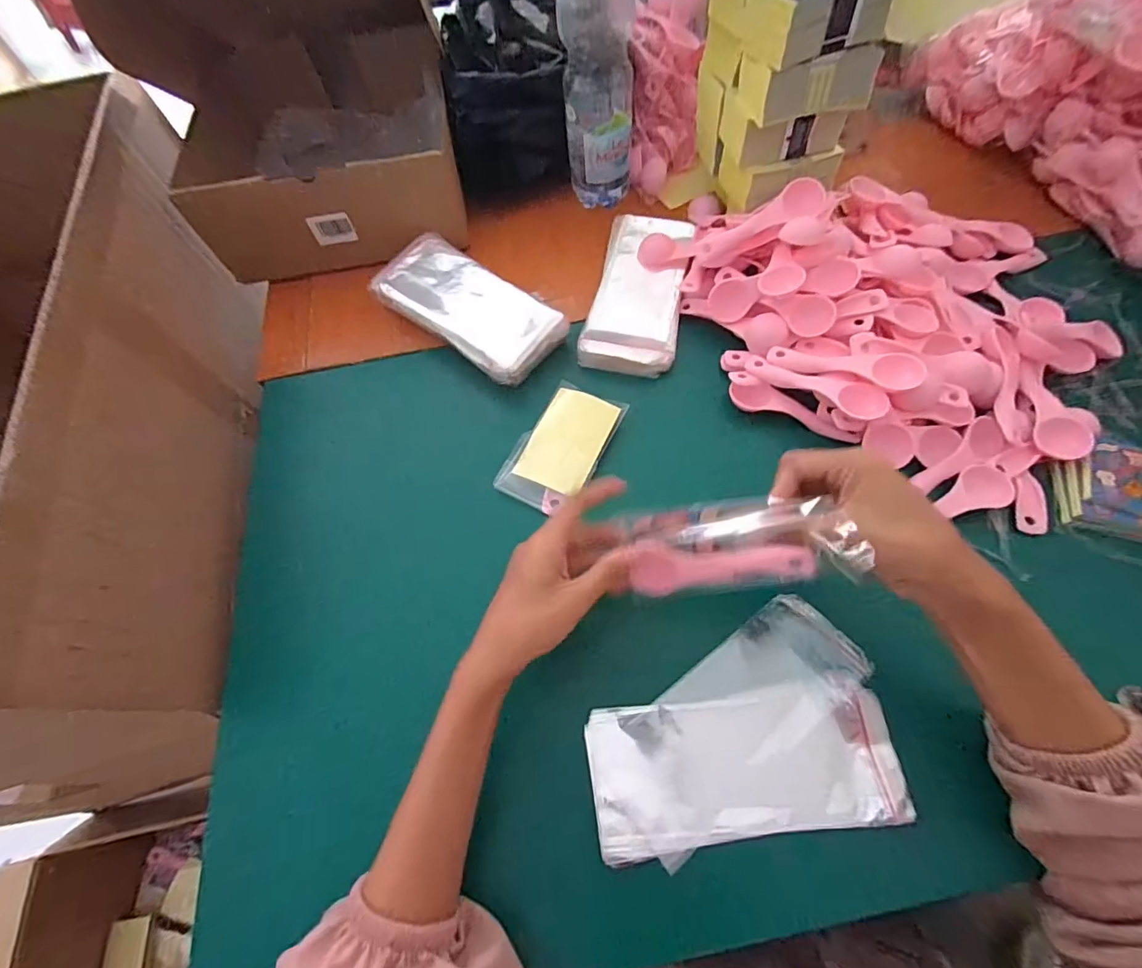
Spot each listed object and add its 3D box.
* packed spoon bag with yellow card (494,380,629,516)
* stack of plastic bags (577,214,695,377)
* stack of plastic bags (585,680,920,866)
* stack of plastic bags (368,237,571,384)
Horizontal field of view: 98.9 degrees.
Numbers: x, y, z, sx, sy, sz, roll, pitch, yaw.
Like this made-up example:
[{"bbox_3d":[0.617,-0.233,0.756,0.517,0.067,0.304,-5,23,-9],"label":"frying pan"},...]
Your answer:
[{"bbox_3d":[-0.006,-0.035,0.420,0.068,0.019,0.124,26,69,15],"label":"packed spoon bag with yellow card"},{"bbox_3d":[0.068,-0.191,0.487,0.086,0.021,0.189,11,66,8],"label":"stack of plastic bags"},{"bbox_3d":[0.105,0.173,0.303,0.182,0.012,0.077,-8,64,-1],"label":"stack of plastic bags"},{"bbox_3d":[-0.102,-0.172,0.474,0.190,0.027,0.088,36,71,18],"label":"stack of plastic bags"}]

